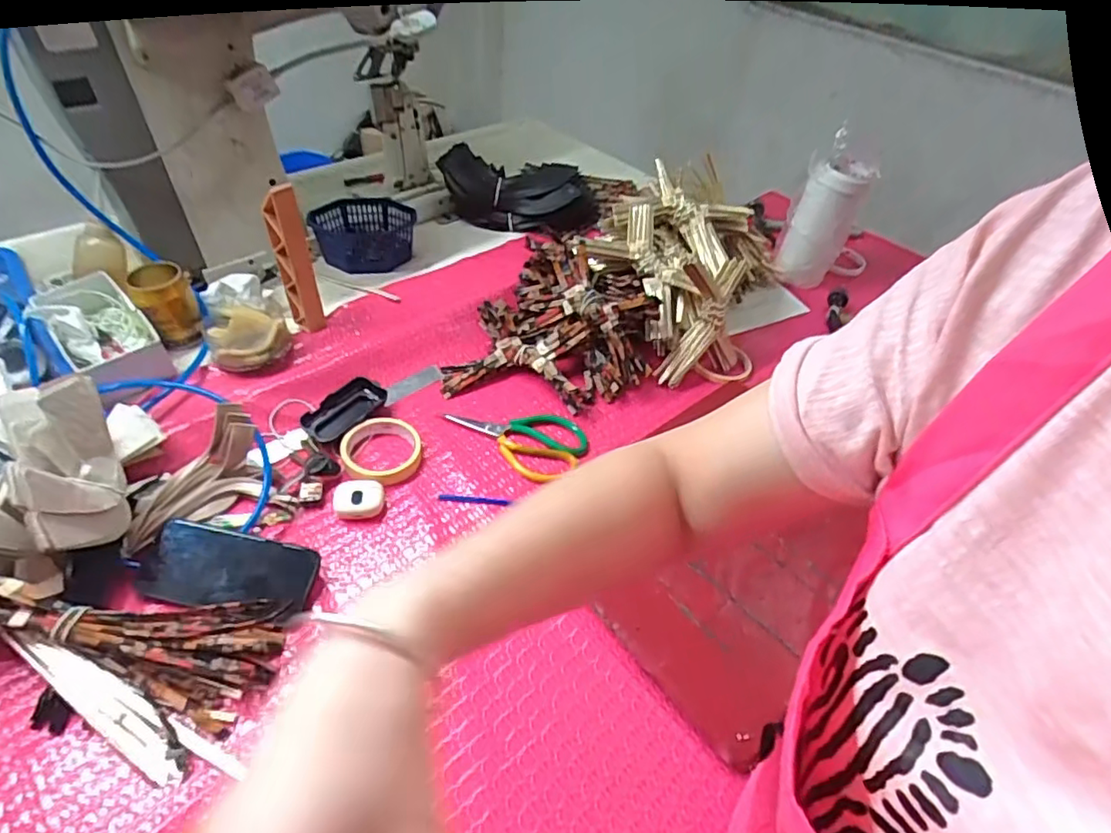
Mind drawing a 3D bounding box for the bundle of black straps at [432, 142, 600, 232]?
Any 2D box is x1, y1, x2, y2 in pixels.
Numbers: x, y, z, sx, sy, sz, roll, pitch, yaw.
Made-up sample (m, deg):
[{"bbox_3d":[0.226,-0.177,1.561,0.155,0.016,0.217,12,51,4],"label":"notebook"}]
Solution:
[{"bbox_3d":[-0.057,-0.382,1.012,0.240,0.123,0.107,13,46,5],"label":"bundle of black straps"}]

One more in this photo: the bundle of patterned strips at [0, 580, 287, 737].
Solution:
[{"bbox_3d":[-0.407,0.176,0.503,0.326,0.052,0.101,18,45,-10],"label":"bundle of patterned strips"}]

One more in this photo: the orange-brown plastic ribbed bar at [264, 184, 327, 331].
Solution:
[{"bbox_3d":[-0.324,-0.194,0.741,0.041,0.192,0.045,-14,49,-19],"label":"orange-brown plastic ribbed bar"}]

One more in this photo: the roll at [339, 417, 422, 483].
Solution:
[{"bbox_3d":[-0.203,0.040,0.706,0.090,0.024,0.086,4,46,-4],"label":"roll"}]

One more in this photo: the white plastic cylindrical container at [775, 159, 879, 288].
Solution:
[{"bbox_3d":[0.438,-0.317,0.995,0.097,0.200,0.075,24,48,15],"label":"white plastic cylindrical container"}]

